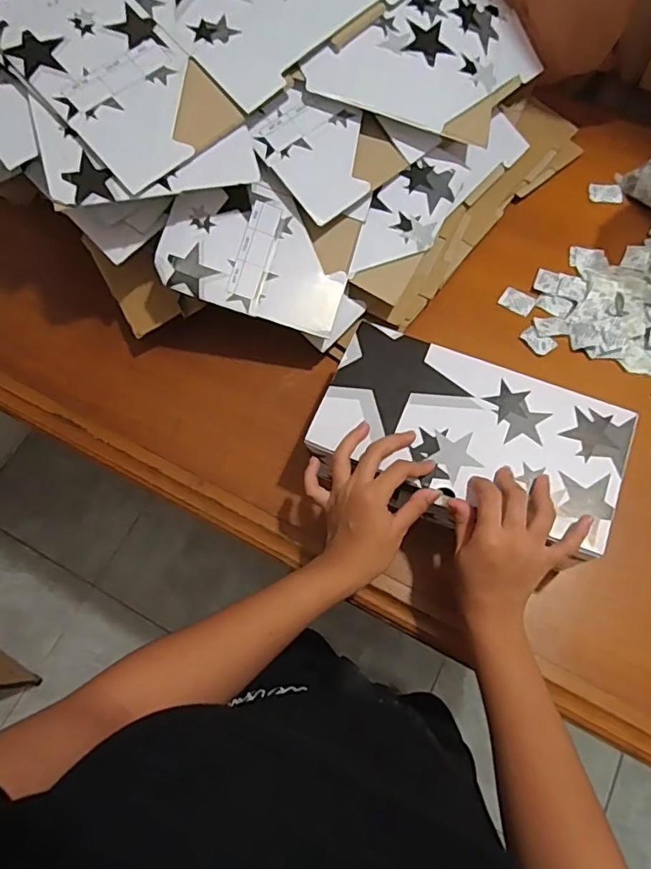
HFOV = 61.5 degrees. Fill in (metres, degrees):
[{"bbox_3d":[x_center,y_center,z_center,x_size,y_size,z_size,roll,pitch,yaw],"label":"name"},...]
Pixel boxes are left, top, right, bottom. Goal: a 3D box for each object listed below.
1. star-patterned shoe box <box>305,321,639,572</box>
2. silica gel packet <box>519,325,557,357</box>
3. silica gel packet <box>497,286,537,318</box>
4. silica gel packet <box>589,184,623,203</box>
[{"bbox_3d":[0.137,0.008,0.549,0.277,0.085,0.152,18,71,9],"label":"star-patterned shoe box"},{"bbox_3d":[0.255,-0.113,0.654,0.026,0.004,0.040,-35,72,-11],"label":"silica gel packet"},{"bbox_3d":[0.238,-0.165,0.677,0.040,0.004,0.032,33,73,13],"label":"silica gel packet"},{"bbox_3d":[0.375,-0.323,0.731,0.043,0.005,0.029,10,70,5],"label":"silica gel packet"}]

